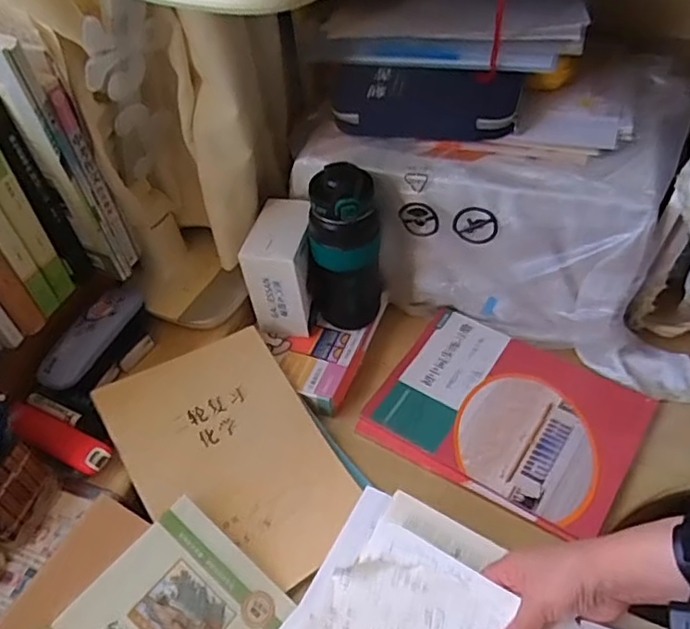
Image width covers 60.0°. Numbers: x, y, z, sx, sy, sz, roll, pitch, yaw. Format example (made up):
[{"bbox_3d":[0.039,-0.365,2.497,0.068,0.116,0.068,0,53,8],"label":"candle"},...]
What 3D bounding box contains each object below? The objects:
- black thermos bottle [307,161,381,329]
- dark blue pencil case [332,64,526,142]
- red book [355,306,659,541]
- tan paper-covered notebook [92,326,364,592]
[{"bbox_3d":[0.000,-0.079,0.732,0.080,0.221,0.063,8,50,13],"label":"black thermos bottle"},{"bbox_3d":[0.087,-0.248,0.709,0.222,0.068,0.074,12,51,16],"label":"dark blue pencil case"},{"bbox_3d":[0.193,0.115,0.730,0.296,0.010,0.221,24,55,25],"label":"red book"},{"bbox_3d":[-0.121,0.161,0.675,0.210,0.014,0.278,-25,72,-31],"label":"tan paper-covered notebook"}]

